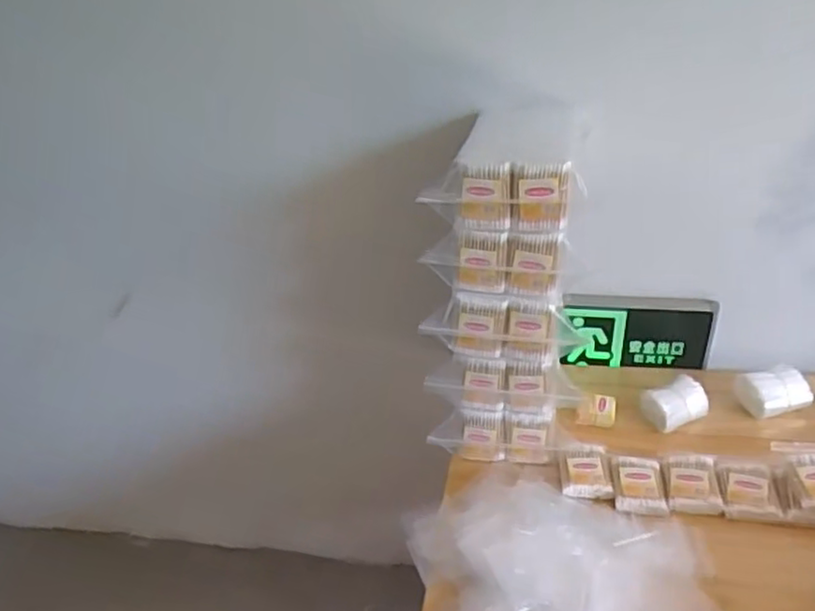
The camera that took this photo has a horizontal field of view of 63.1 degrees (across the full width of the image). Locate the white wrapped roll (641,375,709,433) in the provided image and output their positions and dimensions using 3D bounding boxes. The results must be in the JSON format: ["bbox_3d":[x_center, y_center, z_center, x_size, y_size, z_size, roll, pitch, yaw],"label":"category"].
[{"bbox_3d":[0.342,0.124,0.849,0.077,0.036,0.054,-16,32,-19],"label":"white wrapped roll"}]

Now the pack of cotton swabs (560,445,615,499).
[{"bbox_3d":[0.209,0.192,0.777,0.054,0.021,0.071,0,31,7],"label":"pack of cotton swabs"}]

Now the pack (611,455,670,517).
[{"bbox_3d":[0.264,0.204,0.756,0.056,0.017,0.074,1,31,9],"label":"pack"}]

